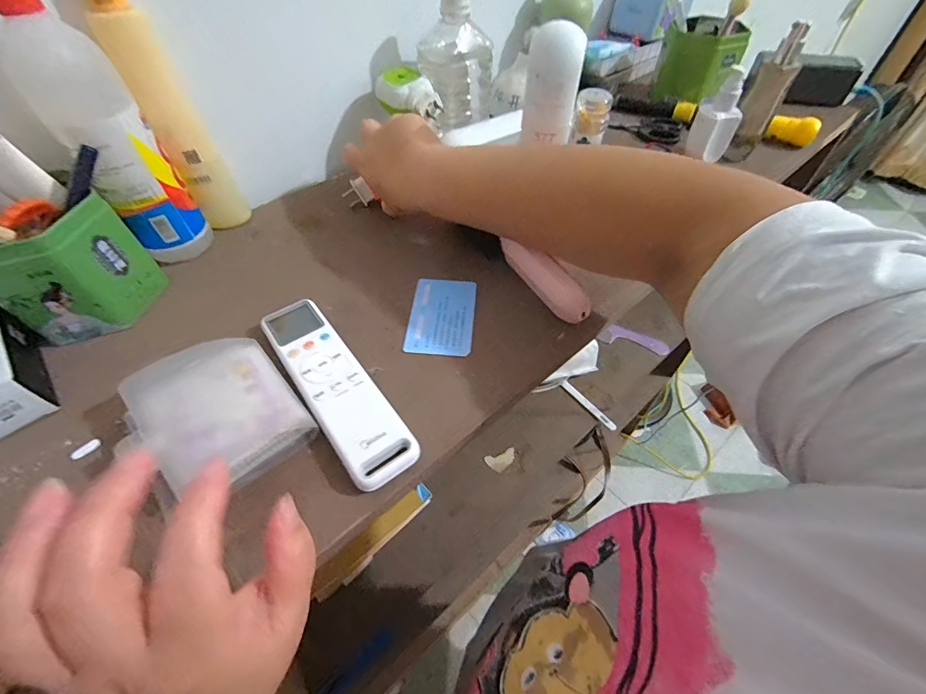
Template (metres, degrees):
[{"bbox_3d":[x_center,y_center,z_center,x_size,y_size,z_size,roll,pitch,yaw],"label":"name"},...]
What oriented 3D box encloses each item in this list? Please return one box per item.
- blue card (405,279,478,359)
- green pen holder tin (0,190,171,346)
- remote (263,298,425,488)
[{"bbox_3d":[-0.018,-0.028,0.345,0.055,0.004,0.084,4,52,4],"label":"blue card"},{"bbox_3d":[-0.299,-0.059,0.310,0.072,0.085,0.065,-10,52,-7],"label":"green pen holder tin"},{"bbox_3d":[-0.094,0.026,0.292,0.045,0.015,0.168,-32,58,-22],"label":"remote"}]

